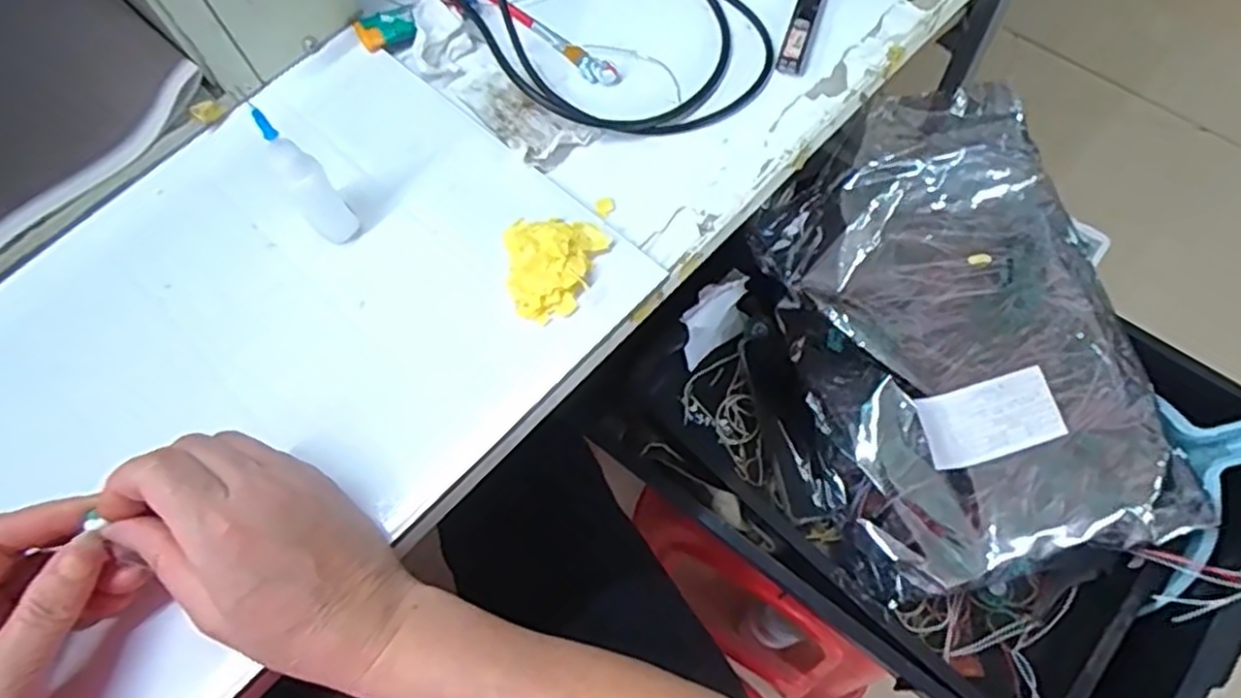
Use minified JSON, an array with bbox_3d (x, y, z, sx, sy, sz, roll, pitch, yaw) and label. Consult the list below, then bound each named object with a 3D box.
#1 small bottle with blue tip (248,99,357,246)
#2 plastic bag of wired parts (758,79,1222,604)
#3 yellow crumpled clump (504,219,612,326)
[{"bbox_3d":[-0.167,-0.089,0.393,0.023,0.085,0.020,32,70,16],"label":"small bottle with blue tip"},{"bbox_3d":[0.258,0.013,0.580,0.275,0.163,0.345,-22,66,-7],"label":"plastic bag of wired parts"},{"bbox_3d":[-0.034,-0.044,0.392,0.050,0.024,0.051,0,65,3],"label":"yellow crumpled clump"}]

